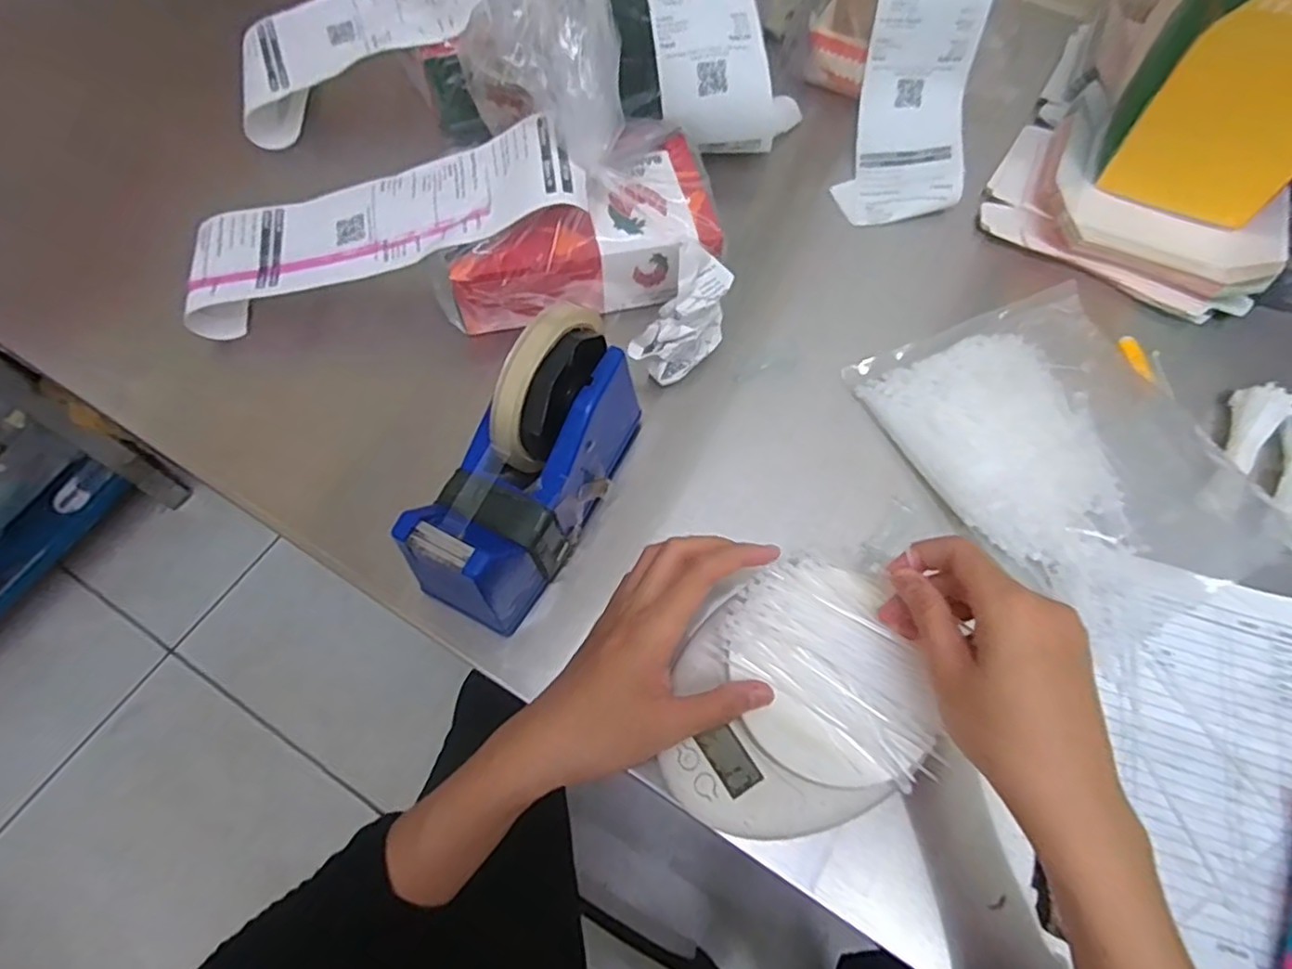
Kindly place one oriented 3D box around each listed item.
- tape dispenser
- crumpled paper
[{"bbox_3d":[-0.057,-0.009,0.348,0.052,0.106,0.157,29,67,11],"label":"tape dispenser"},{"bbox_3d":[0.027,-0.105,0.427,0.057,0.082,0.018,9,25,-39],"label":"crumpled paper"}]

